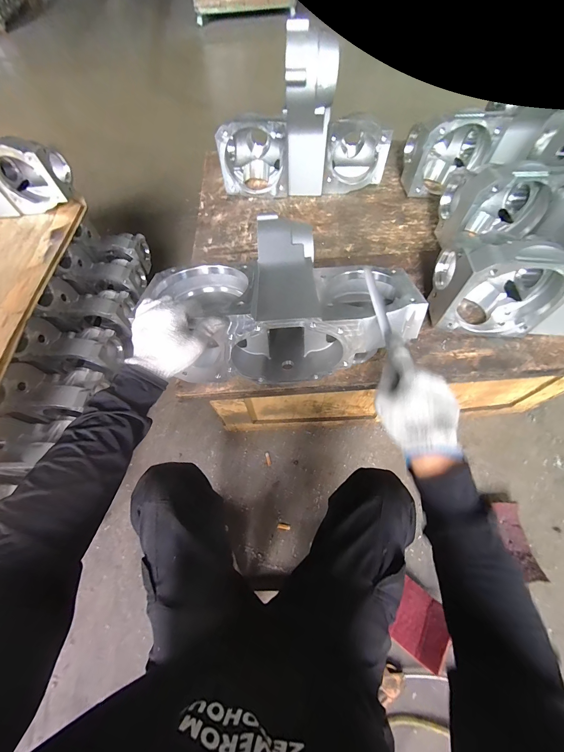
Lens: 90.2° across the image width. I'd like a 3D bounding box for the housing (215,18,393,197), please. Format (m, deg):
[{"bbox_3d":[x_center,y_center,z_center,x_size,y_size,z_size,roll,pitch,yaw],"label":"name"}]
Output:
[{"bbox_3d":[0.057,-0.652,0.733,0.447,0.317,0.201,3,63,4],"label":"housing"}]

